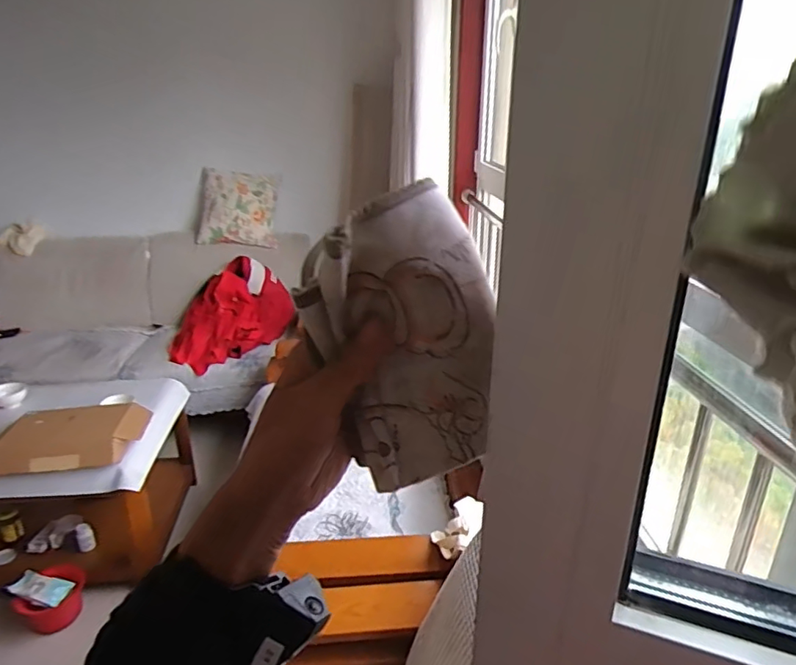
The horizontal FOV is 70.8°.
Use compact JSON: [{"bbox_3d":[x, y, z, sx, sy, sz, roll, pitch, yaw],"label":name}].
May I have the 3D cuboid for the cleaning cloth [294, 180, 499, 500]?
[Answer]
[{"bbox_3d":[0.001,0.007,0.300,0.096,0.152,0.030,-6,23,-13],"label":"cleaning cloth"}]

